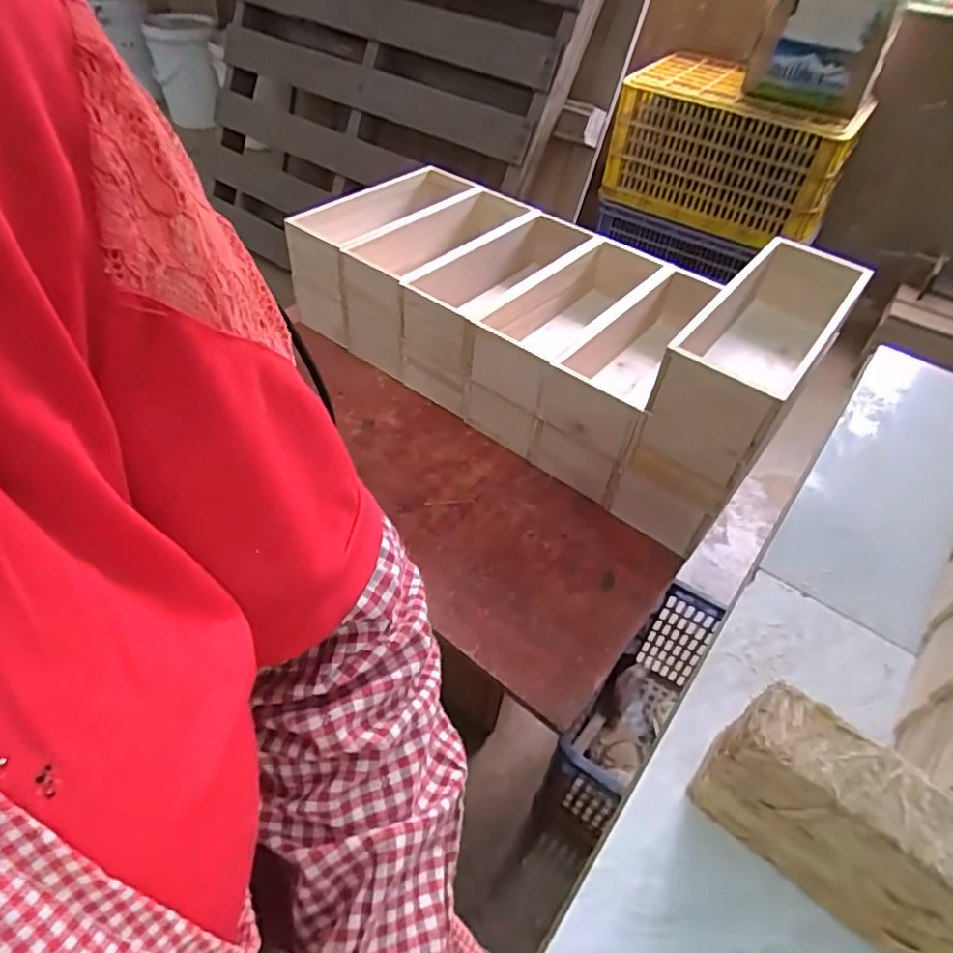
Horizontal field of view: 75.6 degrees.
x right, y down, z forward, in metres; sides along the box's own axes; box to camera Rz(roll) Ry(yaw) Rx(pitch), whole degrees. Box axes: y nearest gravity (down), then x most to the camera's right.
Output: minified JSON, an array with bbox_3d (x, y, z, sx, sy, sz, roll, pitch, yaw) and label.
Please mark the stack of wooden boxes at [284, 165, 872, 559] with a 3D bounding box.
[{"bbox_3d":[0.076,-0.282,0.956,0.825,0.272,0.378,32,52,23],"label":"stack of wooden boxes"}]

